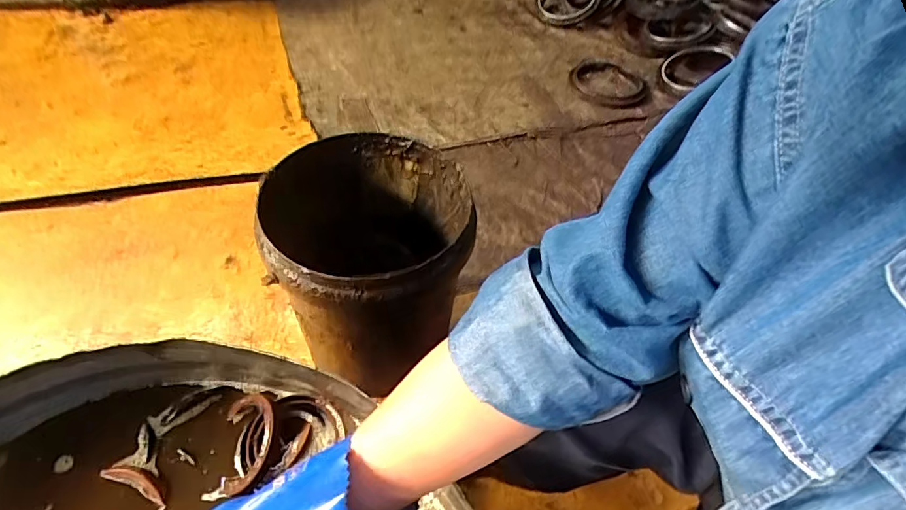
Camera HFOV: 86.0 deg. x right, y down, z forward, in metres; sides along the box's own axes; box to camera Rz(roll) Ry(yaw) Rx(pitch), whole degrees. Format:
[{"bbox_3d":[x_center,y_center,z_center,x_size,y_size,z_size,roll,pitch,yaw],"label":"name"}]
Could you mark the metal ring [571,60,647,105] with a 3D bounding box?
[{"bbox_3d":[0.485,-0.542,1.538,0.227,0.049,0.239,2,49,-3],"label":"metal ring"}]

